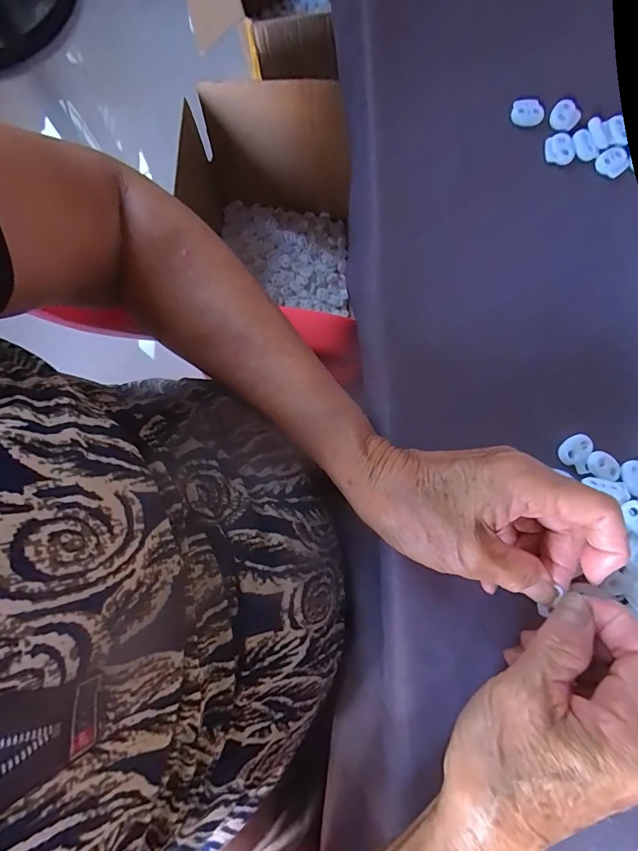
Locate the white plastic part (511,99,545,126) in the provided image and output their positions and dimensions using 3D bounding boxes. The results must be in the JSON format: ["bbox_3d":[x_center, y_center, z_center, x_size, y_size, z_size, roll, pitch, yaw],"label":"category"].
[{"bbox_3d":[0.150,-0.224,0.318,0.022,0.006,0.016,9,80,3],"label":"white plastic part"}]

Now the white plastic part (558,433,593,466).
[{"bbox_3d":[0.159,0.015,0.274,0.021,0.004,0.015,-25,80,-3],"label":"white plastic part"}]

